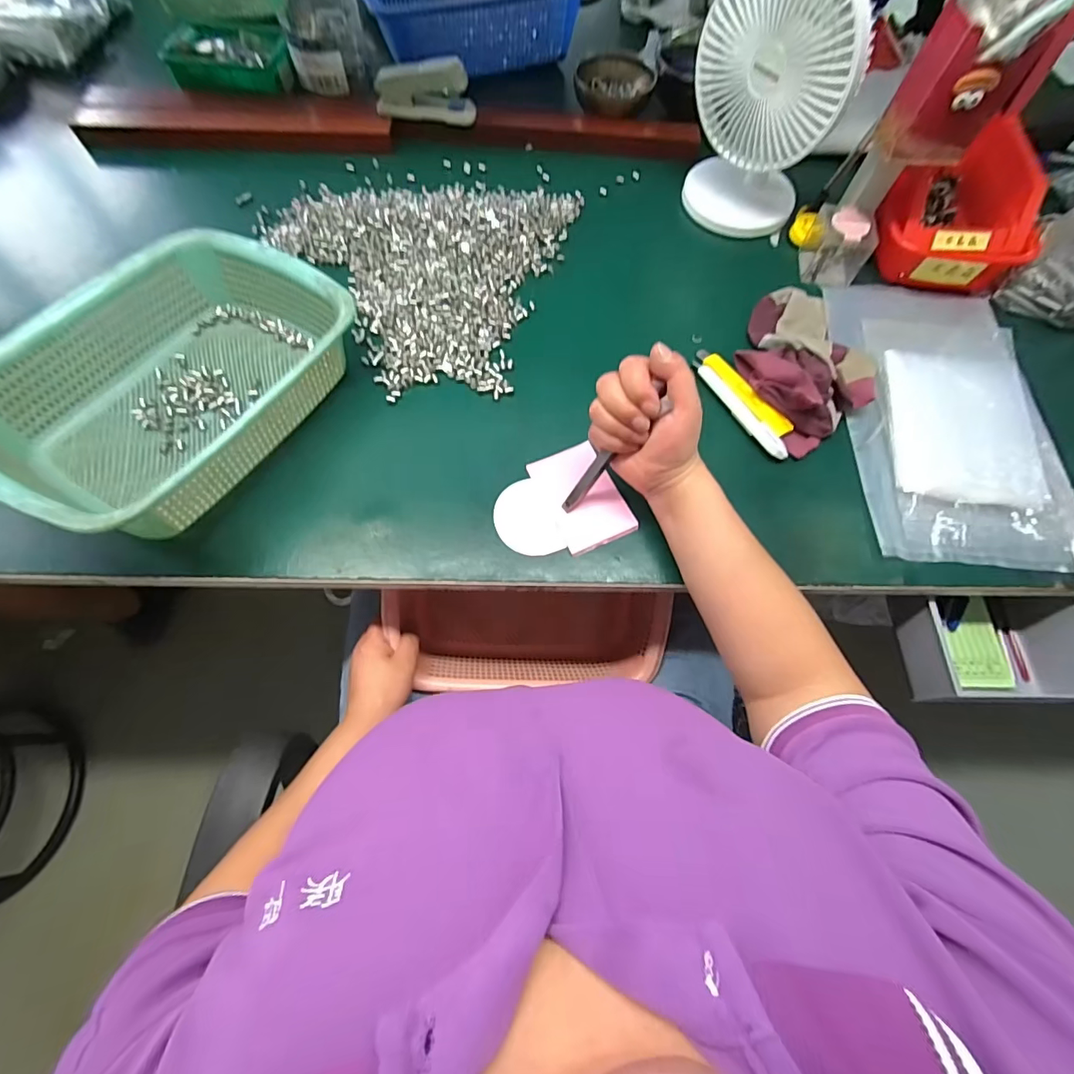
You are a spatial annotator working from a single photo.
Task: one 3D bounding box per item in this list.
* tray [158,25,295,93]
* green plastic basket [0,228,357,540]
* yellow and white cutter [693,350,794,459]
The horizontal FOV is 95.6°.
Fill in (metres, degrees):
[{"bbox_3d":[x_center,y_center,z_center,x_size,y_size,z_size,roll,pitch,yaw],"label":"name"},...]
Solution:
[{"bbox_3d":[-0.419,-0.649,0.665,0.165,0.039,0.086,-7,68,-6],"label":"tray"},{"bbox_3d":[-0.319,-0.140,0.432,0.224,0.084,0.298,28,69,9],"label":"green plastic basket"},{"bbox_3d":[0.206,-0.138,0.491,0.037,0.011,0.140,-30,72,-14],"label":"yellow and white cutter"}]

